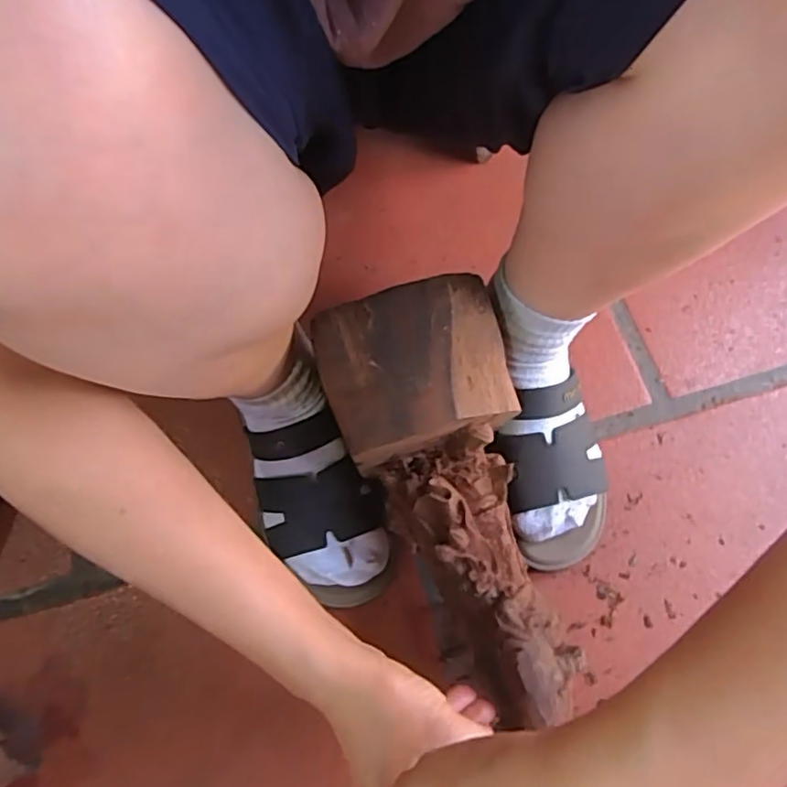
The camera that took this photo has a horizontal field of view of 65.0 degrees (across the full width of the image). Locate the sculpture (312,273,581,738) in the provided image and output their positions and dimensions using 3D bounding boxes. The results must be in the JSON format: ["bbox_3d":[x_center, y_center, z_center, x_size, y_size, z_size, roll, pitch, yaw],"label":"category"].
[{"bbox_3d":[0.045,0.072,0.405,0.115,0.085,0.289,-18,94,-6],"label":"sculpture"}]

